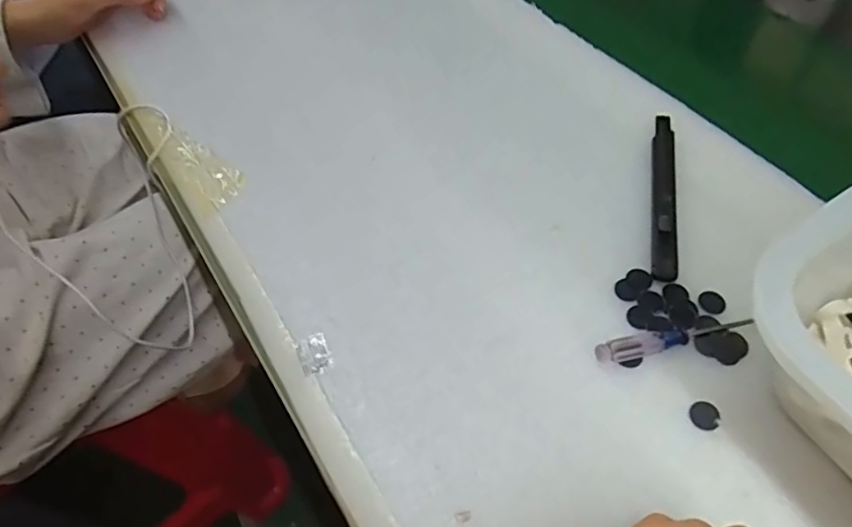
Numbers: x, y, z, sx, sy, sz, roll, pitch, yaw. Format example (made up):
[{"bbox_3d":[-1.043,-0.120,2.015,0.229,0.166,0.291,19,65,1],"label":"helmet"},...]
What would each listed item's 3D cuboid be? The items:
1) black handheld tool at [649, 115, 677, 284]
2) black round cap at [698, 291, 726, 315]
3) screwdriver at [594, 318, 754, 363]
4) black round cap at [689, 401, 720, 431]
[{"bbox_3d":[0.154,-0.048,0.376,0.016,0.013,0.136,8,57,11],"label":"black handheld tool"},{"bbox_3d":[0.167,0.022,0.334,0.016,0.004,0.015,-2,56,3],"label":"black round cap"},{"bbox_3d":[0.138,0.041,0.318,0.090,0.011,0.011,-13,56,-4],"label":"screwdriver"},{"bbox_3d":[0.145,0.078,0.298,0.014,0.004,0.015,-2,56,3],"label":"black round cap"}]

